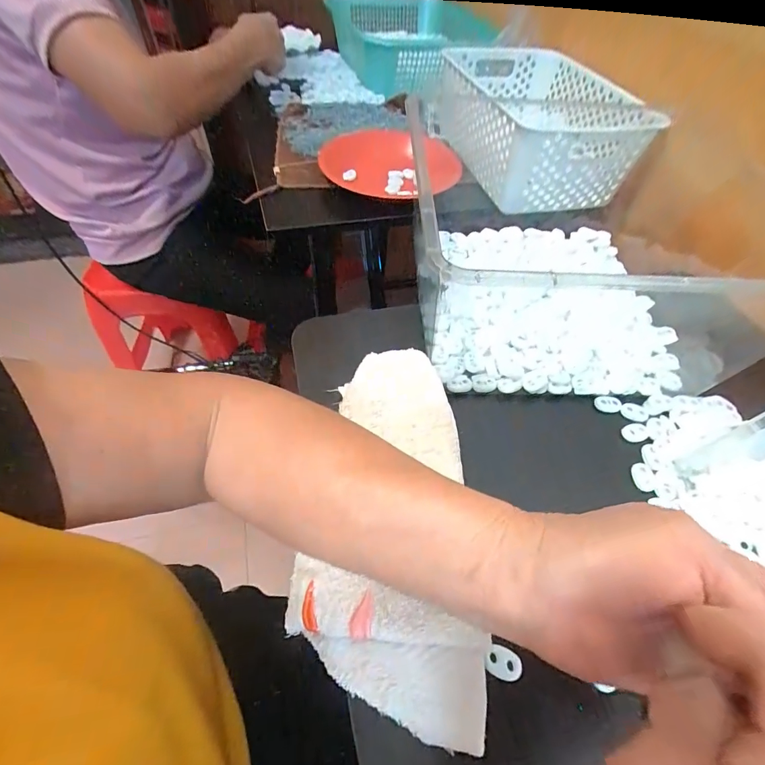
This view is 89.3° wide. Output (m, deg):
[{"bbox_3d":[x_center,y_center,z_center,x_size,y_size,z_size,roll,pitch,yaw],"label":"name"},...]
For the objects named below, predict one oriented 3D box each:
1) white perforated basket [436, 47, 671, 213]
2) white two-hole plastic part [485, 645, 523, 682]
[{"bbox_3d":[0.225,-0.426,0.610,0.207,0.092,0.412,-2,53,-6],"label":"white perforated basket"},{"bbox_3d":[0.071,0.164,0.226,0.021,0.004,0.015,21,54,11],"label":"white two-hole plastic part"}]

